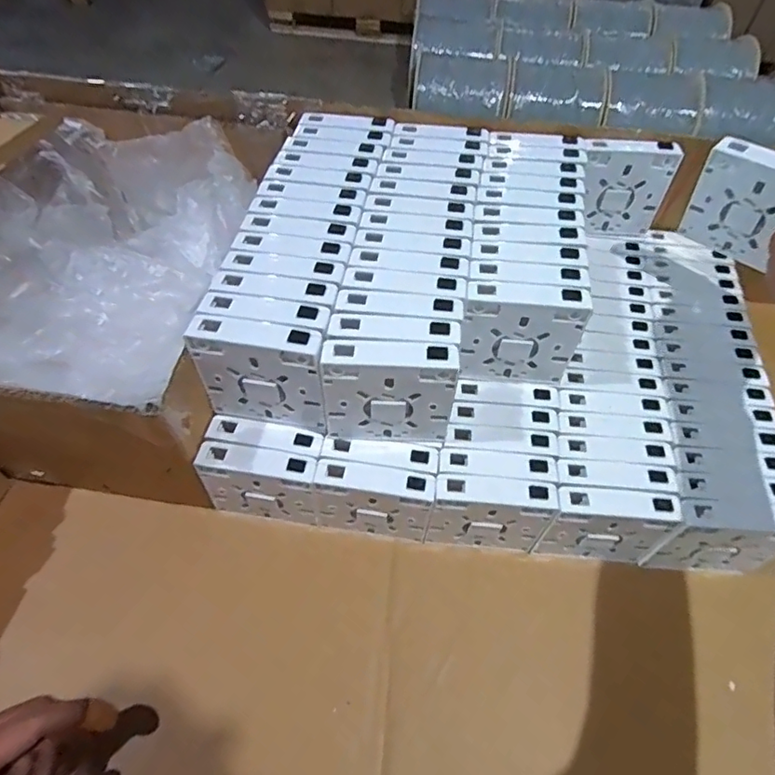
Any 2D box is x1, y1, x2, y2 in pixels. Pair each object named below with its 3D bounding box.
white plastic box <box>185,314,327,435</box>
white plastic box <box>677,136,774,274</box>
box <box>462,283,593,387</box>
[{"bbox_3d":[-0.084,-0.006,0.361,0.084,0.091,0.018,9,53,6],"label":"white plastic box"},{"bbox_3d":[0.287,-0.146,0.423,0.013,0.087,0.077,-37,61,-25],"label":"white plastic box"},{"bbox_3d":[0.098,-0.038,0.393,0.085,0.087,0.019,3,53,1],"label":"box"}]

